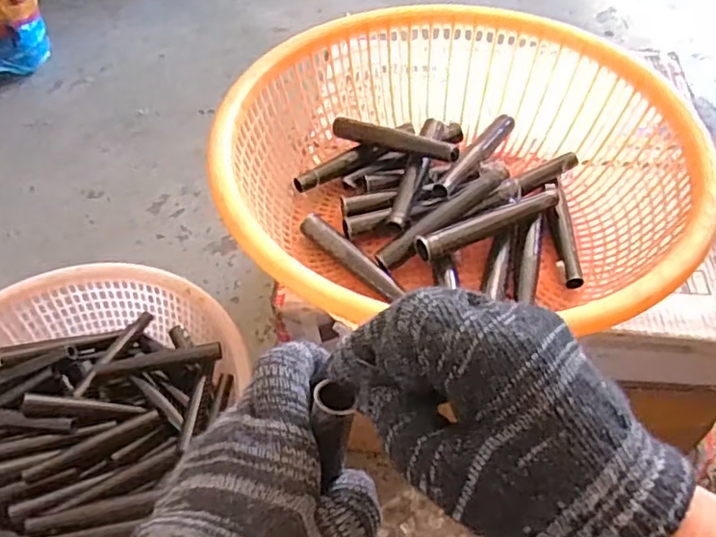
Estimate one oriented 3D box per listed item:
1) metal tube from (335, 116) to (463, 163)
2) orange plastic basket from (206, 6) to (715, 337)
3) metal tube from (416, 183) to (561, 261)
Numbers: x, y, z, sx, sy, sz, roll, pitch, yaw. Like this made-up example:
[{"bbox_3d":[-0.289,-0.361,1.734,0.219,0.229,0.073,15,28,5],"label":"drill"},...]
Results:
[{"bbox_3d":[0.030,-0.129,0.619,0.152,0.022,0.015,21,55,32],"label":"metal tube"},{"bbox_3d":[0.087,-0.088,0.578,0.387,0.133,0.362,7,53,6],"label":"orange plastic basket"},{"bbox_3d":[0.122,-0.040,0.579,0.149,0.027,0.026,-22,56,-15],"label":"metal tube"}]

